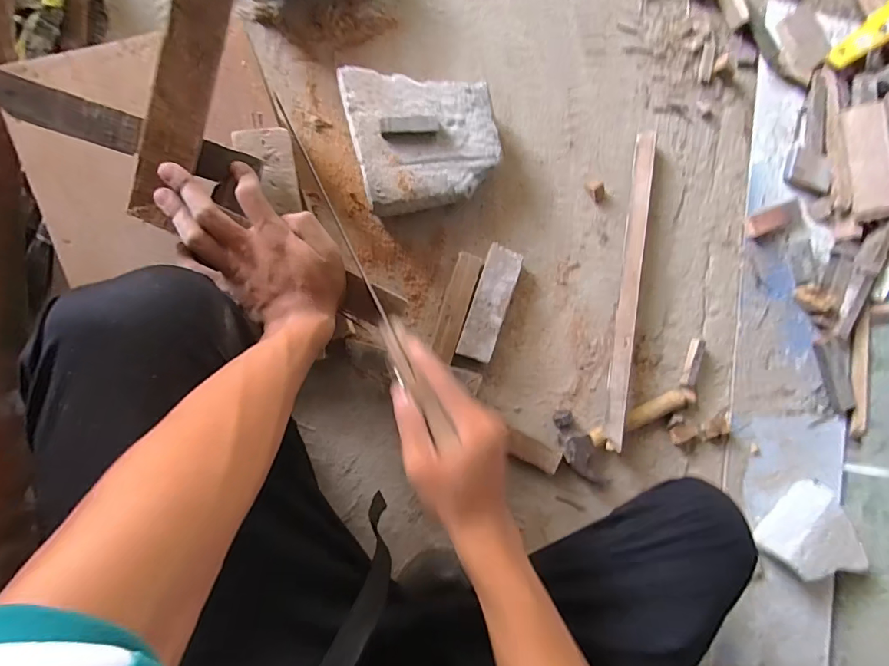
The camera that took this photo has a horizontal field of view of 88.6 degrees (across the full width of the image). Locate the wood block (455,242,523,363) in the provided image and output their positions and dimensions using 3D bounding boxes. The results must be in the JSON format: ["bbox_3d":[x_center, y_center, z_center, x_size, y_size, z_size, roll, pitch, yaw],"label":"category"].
[{"bbox_3d":[0.067,-0.043,0.684,0.052,0.037,0.168,19,87,-8],"label":"wood block"}]

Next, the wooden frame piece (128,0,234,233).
[{"bbox_3d":[-0.198,-0.190,0.347,0.038,0.011,0.220,13,104,-29],"label":"wooden frame piece"}]

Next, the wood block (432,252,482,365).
[{"bbox_3d":[0.016,-0.038,0.678,0.035,0.025,0.158,17,87,-8],"label":"wood block"}]

